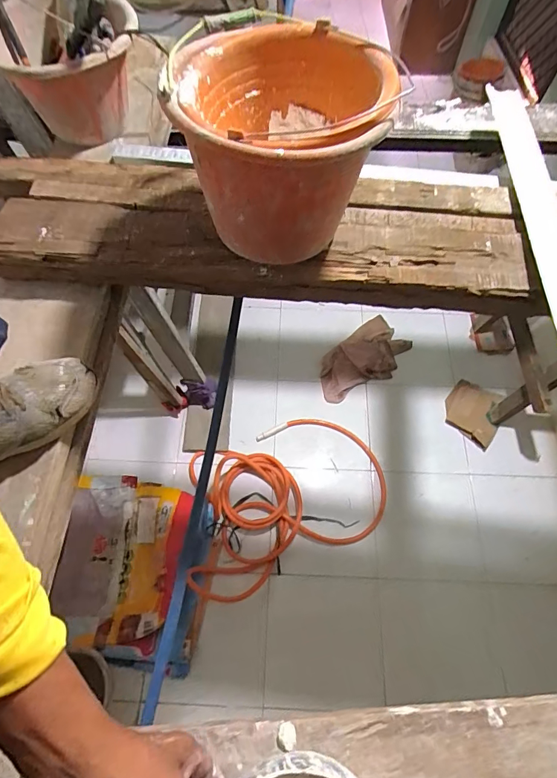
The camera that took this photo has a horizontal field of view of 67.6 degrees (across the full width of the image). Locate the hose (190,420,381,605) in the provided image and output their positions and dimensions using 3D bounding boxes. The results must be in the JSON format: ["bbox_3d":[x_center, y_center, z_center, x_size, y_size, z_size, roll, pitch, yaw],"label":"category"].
[{"bbox_3d":[0.032,0.397,1.603,0.798,0.106,0.553,-17,64,-9],"label":"hose"}]

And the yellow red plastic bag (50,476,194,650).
[{"bbox_3d":[-0.577,0.608,1.510,0.446,0.067,0.544,5,63,2],"label":"yellow red plastic bag"}]

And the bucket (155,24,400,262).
[{"bbox_3d":[0.002,-0.310,0.564,0.251,0.211,0.280,-5,66,-3],"label":"bucket"}]

